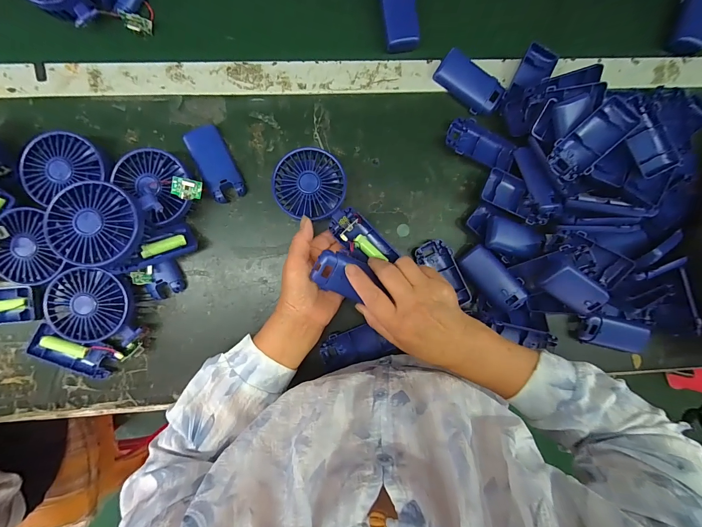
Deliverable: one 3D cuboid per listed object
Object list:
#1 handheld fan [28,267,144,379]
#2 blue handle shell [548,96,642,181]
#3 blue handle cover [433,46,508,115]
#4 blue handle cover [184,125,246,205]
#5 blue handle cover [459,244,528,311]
[{"bbox_3d":[-0.311,0.074,0.391,0.104,0.046,0.138,31,90,-6],"label":"handheld fan"},{"bbox_3d":[0.279,-0.145,0.371,0.044,0.029,0.099,42,110,-6],"label":"blue handle shell"},{"bbox_3d":[0.155,-0.235,0.425,0.091,0.027,0.044,33,90,-6],"label":"blue handle cover"},{"bbox_3d":[-0.172,-0.127,0.406,0.040,0.022,0.095,-28,95,-3],"label":"blue handle cover"},{"bbox_3d":[0.189,0.020,0.425,0.038,0.034,0.092,-39,76,-2],"label":"blue handle cover"}]

